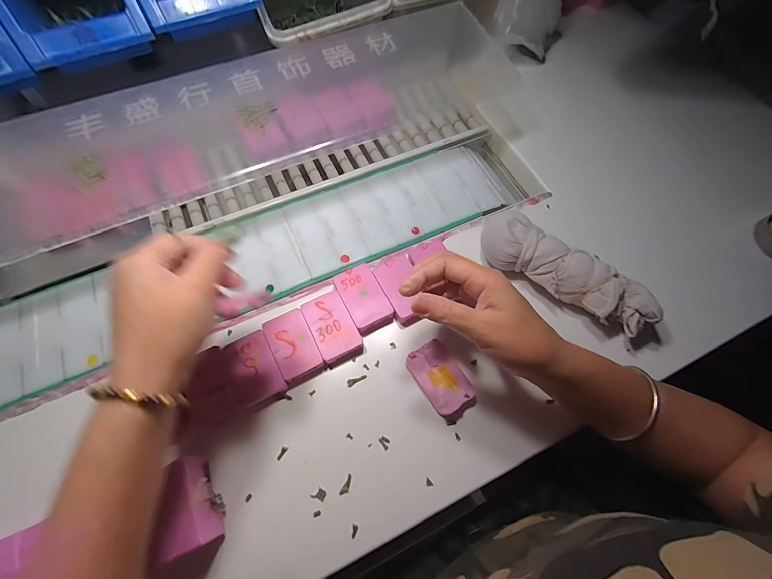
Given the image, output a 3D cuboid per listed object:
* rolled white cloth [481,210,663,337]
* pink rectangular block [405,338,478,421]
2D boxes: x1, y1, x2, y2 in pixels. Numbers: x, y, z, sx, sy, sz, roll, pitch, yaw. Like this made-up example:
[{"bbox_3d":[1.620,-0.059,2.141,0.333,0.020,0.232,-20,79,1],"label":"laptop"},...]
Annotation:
[{"bbox_3d":[0.192,-0.016,0.382,0.186,0.056,0.048,33,70,10],"label":"rolled white cloth"},{"bbox_3d":[0.058,0.093,0.356,0.046,0.012,0.077,-28,72,-13],"label":"pink rectangular block"}]

